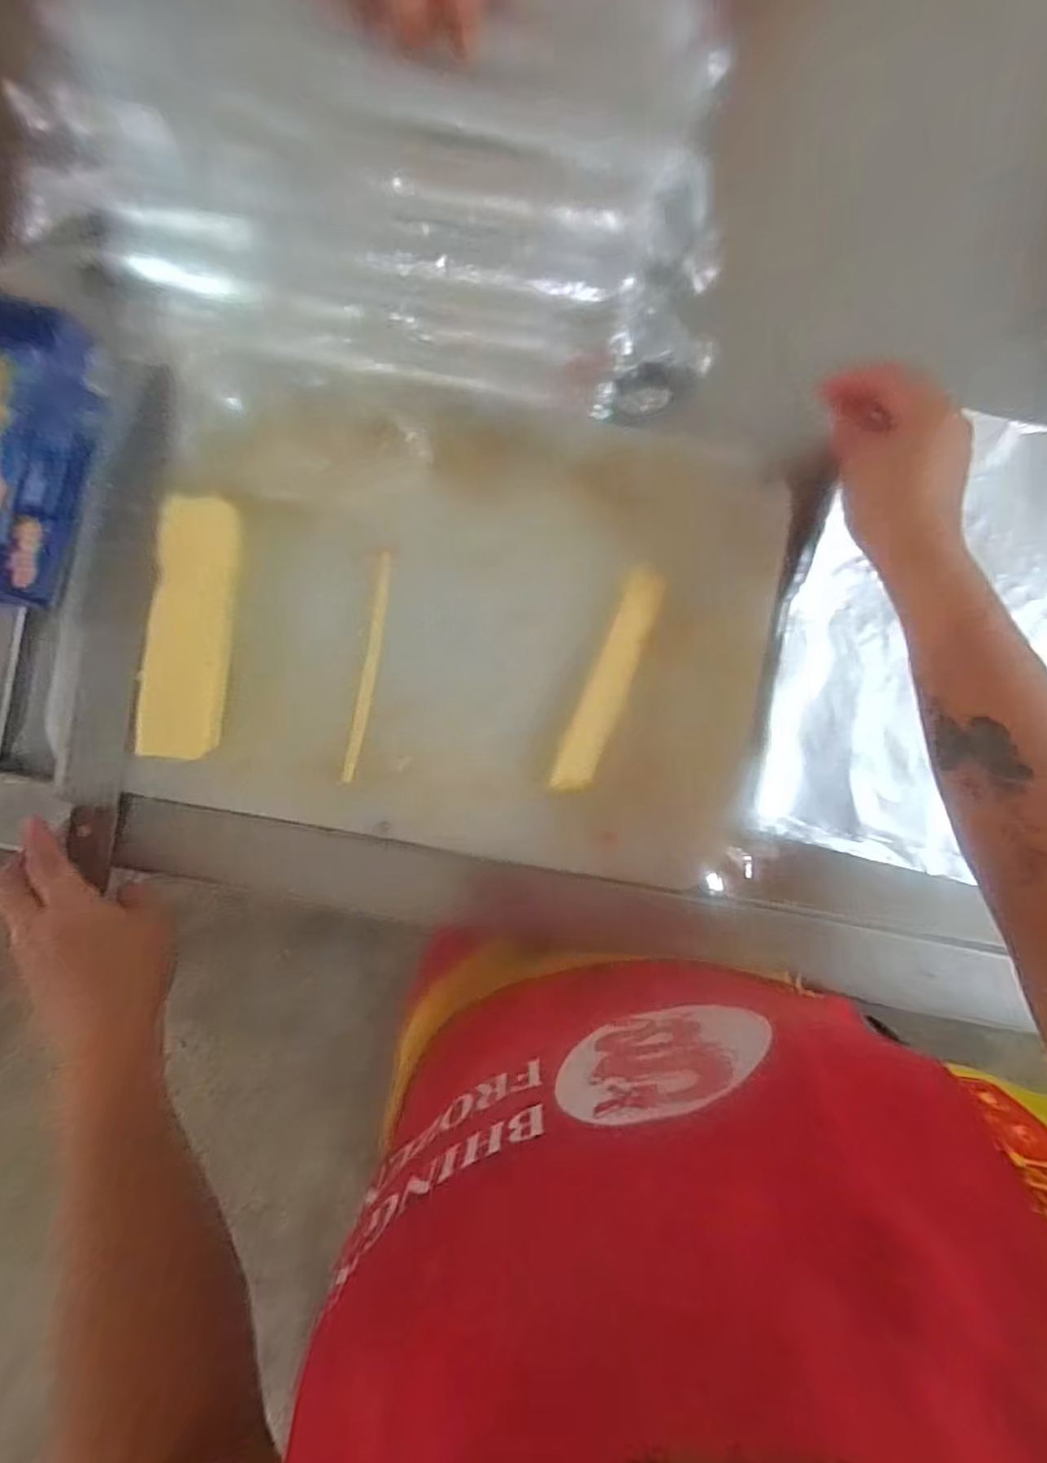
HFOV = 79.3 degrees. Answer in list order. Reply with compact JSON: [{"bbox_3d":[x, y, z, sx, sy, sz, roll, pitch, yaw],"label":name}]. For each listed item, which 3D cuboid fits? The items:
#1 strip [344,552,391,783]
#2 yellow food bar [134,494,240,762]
[{"bbox_3d":[-0.101,-0.042,0.415,0.009,0.008,0.149,10,93,-3],"label":"strip"},{"bbox_3d":[-0.205,-0.064,0.391,0.045,0.018,0.158,7,93,-3],"label":"yellow food bar"}]

